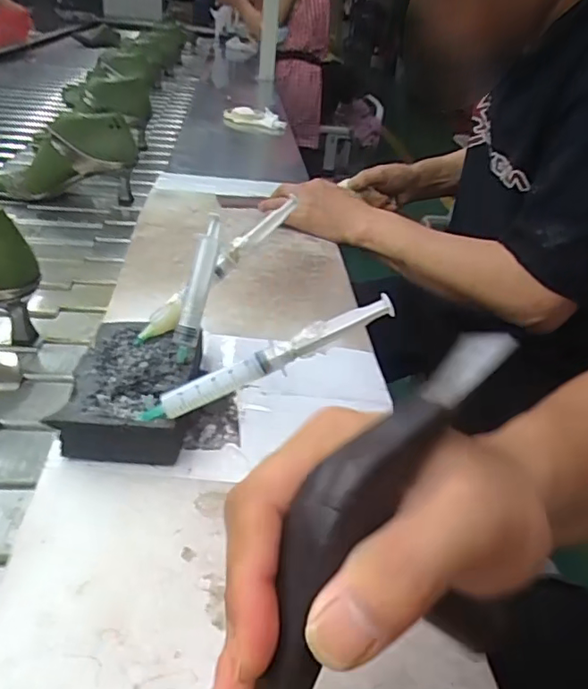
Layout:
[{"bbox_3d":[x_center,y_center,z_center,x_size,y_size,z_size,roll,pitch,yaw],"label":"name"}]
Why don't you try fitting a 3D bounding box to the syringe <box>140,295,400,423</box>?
[{"bbox_3d":[-0.017,0.009,0.357,0.172,0.017,0.012,-25,37,-1],"label":"syringe"}]

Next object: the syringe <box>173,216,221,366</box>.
[{"bbox_3d":[-0.069,-0.041,0.403,0.014,0.106,0.015,13,-1,11],"label":"syringe"}]

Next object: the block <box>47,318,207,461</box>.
[{"bbox_3d":[-0.112,0.033,0.405,0.084,0.037,0.124,4,33,-2],"label":"block"}]

